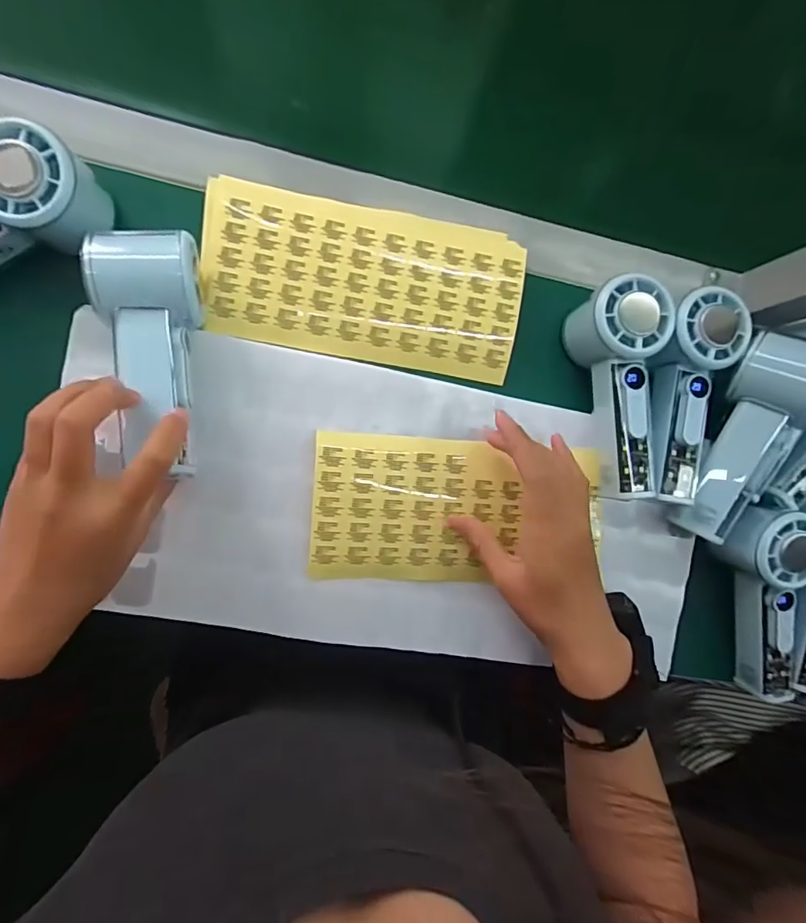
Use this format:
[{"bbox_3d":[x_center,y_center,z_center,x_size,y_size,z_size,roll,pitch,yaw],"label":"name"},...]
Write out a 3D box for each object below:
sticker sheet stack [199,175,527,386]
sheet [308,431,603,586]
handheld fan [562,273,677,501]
[{"bbox_3d":[-0.027,-0.130,0.356,0.226,0.015,0.108,8,92,-10],"label":"sticker sheet stack"},{"bbox_3d":[0.043,0.036,0.357,0.211,0.012,0.102,3,92,-10],"label":"sheet"},{"bbox_3d":[0.162,-0.052,0.360,0.058,0.047,0.153,-11,92,-9],"label":"handheld fan"}]

